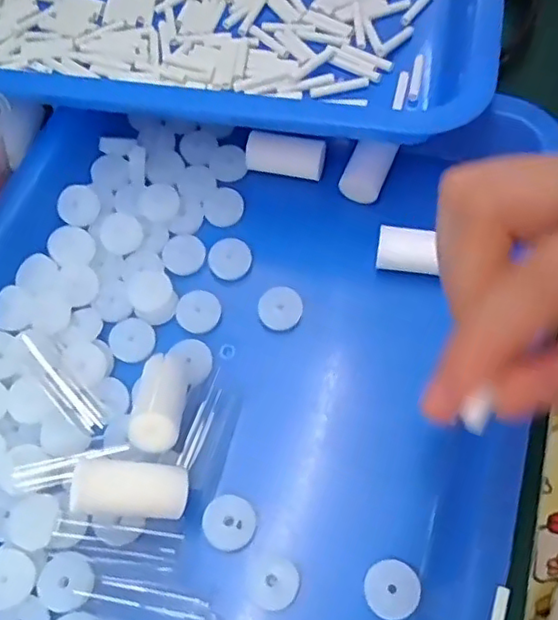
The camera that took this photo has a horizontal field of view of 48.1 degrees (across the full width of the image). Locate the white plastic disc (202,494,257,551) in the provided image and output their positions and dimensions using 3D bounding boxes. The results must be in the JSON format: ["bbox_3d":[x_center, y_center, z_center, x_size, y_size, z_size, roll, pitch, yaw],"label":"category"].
[{"bbox_3d":[-0.020,0.085,0.252,0.021,0.004,0.021,-1,62,2],"label":"white plastic disc"}]

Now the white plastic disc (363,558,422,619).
[{"bbox_3d":[0.043,0.108,0.240,0.021,0.008,0.021,-1,62,2],"label":"white plastic disc"}]

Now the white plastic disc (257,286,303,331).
[{"bbox_3d":[0.001,-0.001,0.300,0.021,0.005,0.020,-1,62,2],"label":"white plastic disc"}]

